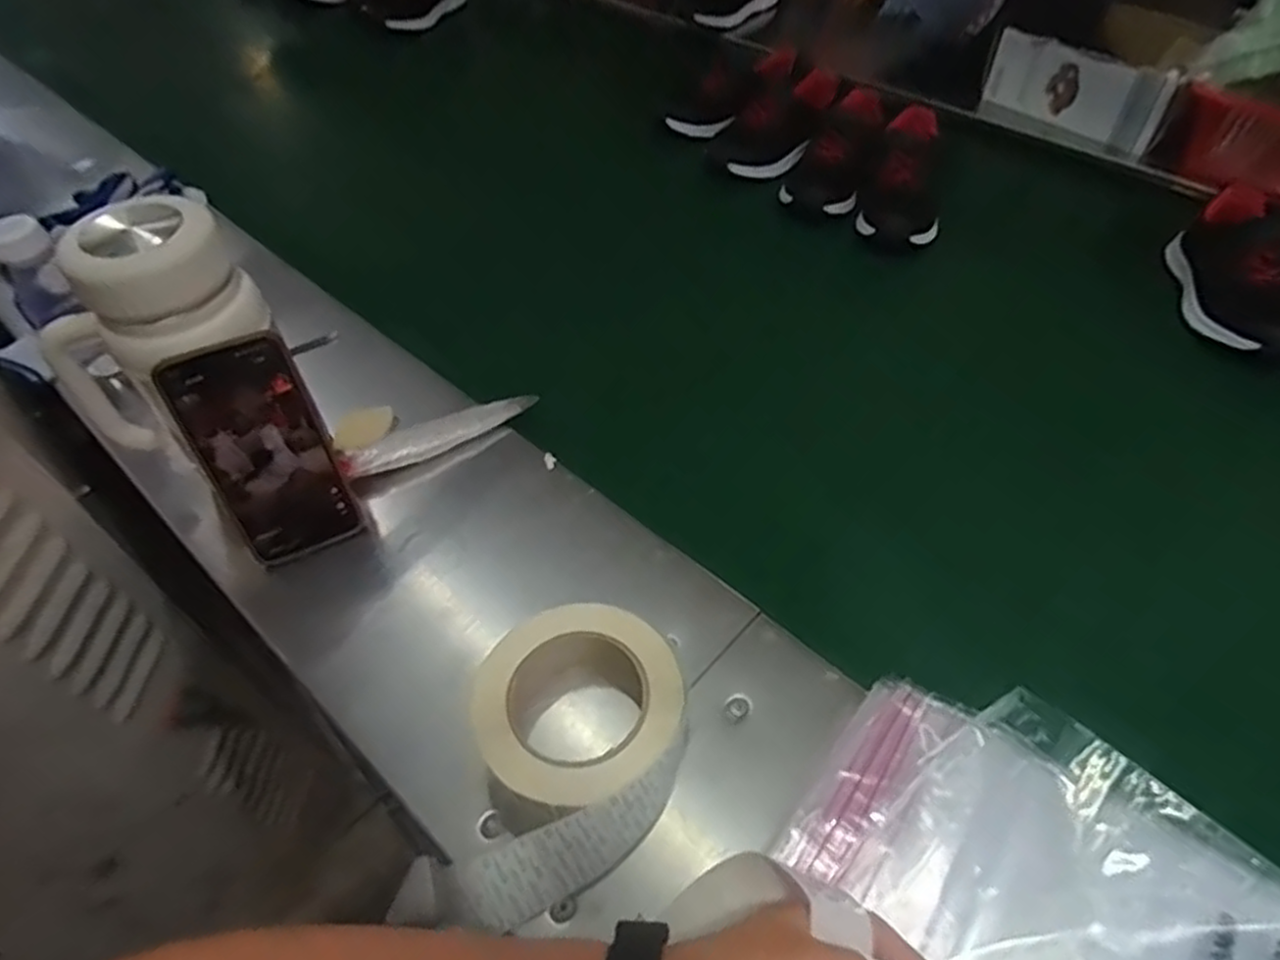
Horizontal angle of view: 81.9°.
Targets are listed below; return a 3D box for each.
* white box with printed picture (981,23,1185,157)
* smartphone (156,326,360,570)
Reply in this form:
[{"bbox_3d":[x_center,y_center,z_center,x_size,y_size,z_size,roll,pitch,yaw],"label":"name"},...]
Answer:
[{"bbox_3d":[0.525,-0.470,0.901,0.031,0.099,0.210,-37,59,-24],"label":"white box with printed picture"},{"bbox_3d":[-0.252,-0.016,0.502,0.078,0.158,0.011,-21,36,-17],"label":"smartphone"}]

